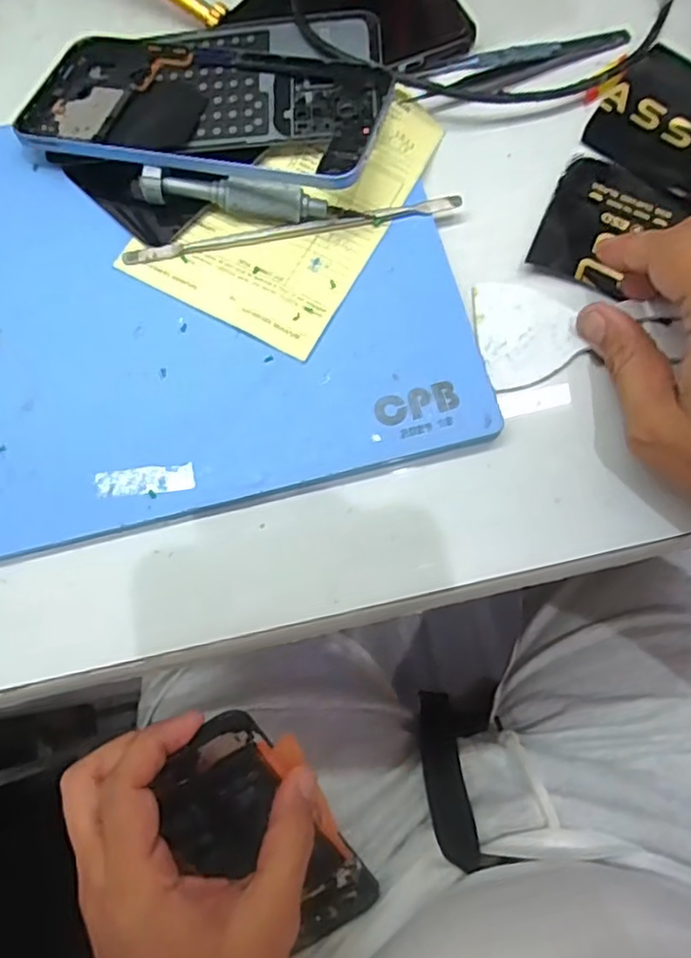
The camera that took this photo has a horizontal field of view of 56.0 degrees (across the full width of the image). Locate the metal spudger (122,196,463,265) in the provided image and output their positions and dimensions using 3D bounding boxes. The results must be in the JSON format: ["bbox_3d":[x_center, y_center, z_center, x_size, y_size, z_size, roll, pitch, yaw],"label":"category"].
[{"bbox_3d":[-0.025,-0.120,0.312,0.161,0.004,0.007,-10,76,-2],"label":"metal spudger"}]

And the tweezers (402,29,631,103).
[{"bbox_3d":[0.093,-0.218,0.336,0.127,0.025,0.013,-23,76,-5],"label":"tweezers"}]

